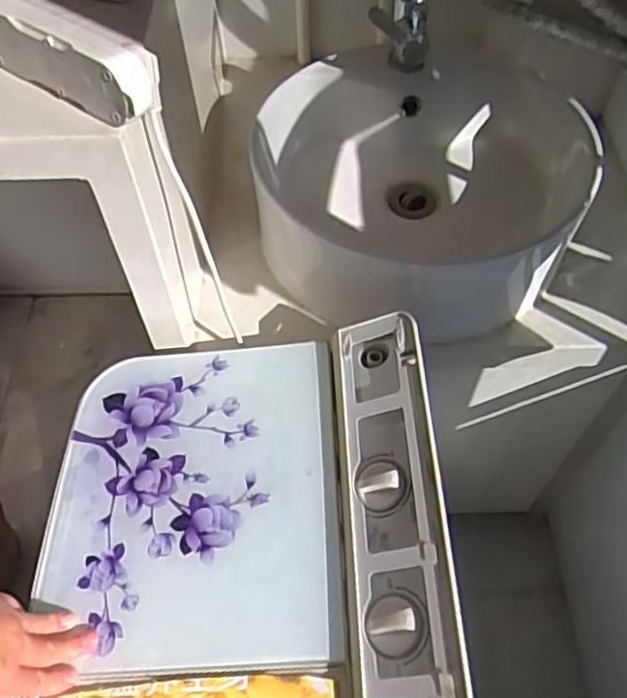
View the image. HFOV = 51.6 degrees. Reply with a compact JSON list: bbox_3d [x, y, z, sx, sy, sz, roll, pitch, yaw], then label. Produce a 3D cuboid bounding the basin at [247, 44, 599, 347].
[{"bbox_3d":[0.120,-0.189,0.780,0.369,0.145,0.345,-1,56,1],"label":"basin"}]

